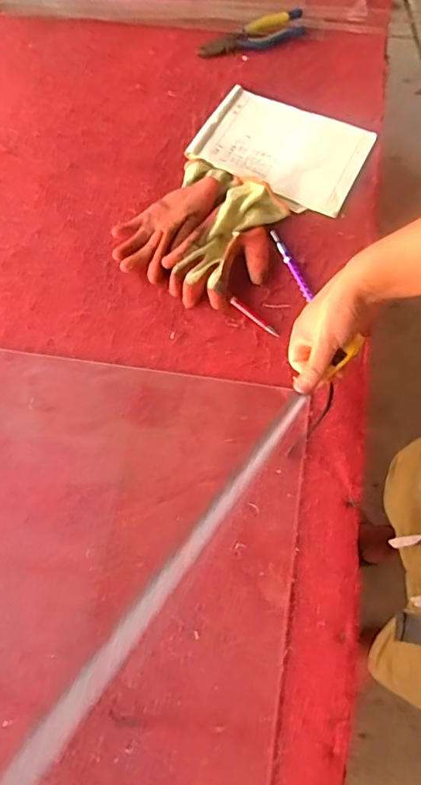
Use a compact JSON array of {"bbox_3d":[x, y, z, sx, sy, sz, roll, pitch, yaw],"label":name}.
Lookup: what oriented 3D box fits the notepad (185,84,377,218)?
[{"bbox_3d":[0.114,-0.397,0.809,0.262,0.019,0.182,26,72,14],"label":"notepad"}]

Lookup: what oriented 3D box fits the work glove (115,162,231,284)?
[{"bbox_3d":[-0.061,-0.271,0.767,0.119,0.038,0.225,31,75,13],"label":"work glove"}]

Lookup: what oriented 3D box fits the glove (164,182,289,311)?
[{"bbox_3d":[0.028,-0.220,0.749,0.142,0.031,0.223,36,76,14],"label":"glove"}]

